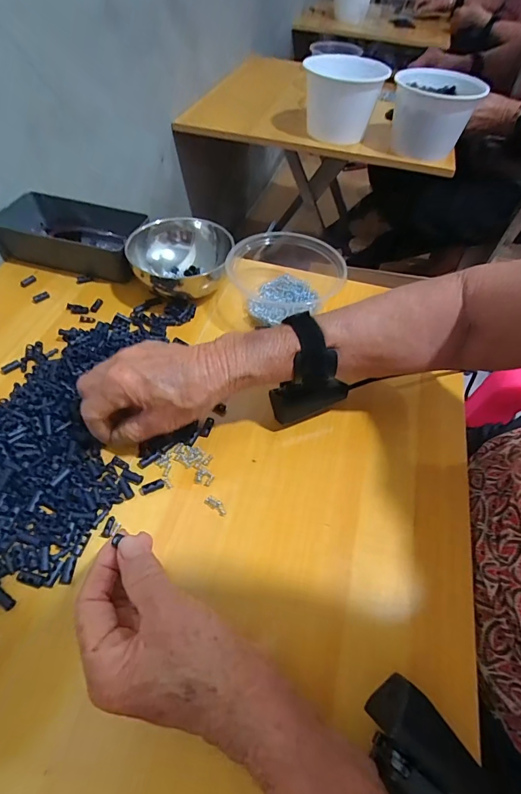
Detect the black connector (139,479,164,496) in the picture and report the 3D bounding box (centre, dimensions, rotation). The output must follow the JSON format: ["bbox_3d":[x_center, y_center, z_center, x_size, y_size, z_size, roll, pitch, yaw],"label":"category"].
[{"bbox_3d":[-0.093,0.077,0.335,0.021,0.005,0.008,-20,57,-18],"label":"black connector"}]

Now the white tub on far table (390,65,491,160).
[{"bbox_3d":[0.332,-0.542,0.766,0.160,0.123,0.153,11,53,4],"label":"white tub on far table"}]

